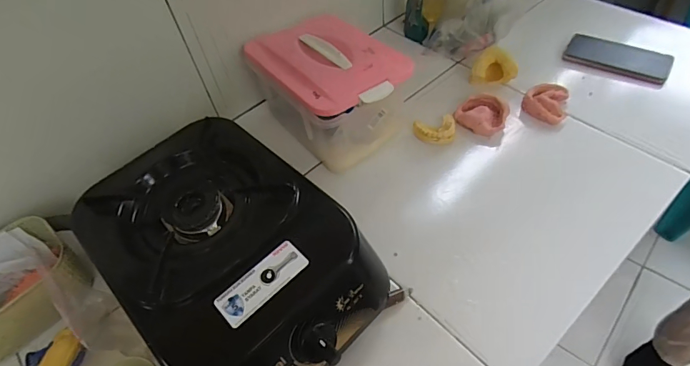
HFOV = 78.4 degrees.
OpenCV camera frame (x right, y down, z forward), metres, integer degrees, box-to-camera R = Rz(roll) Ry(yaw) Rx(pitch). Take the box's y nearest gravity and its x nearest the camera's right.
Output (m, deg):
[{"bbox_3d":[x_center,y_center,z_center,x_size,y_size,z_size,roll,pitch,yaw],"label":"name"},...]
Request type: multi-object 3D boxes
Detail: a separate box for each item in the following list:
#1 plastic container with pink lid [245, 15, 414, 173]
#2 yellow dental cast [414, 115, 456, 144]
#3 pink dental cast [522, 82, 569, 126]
[{"bbox_3d":[-0.021,-0.147,0.658,0.156,0.129,0.222,-31,57,-20],"label":"plastic container with pink lid"},{"bbox_3d":[0.142,-0.084,0.667,0.061,0.028,0.054,-3,52,1],"label":"yellow dental cast"},{"bbox_3d":[0.318,-0.128,0.670,0.064,0.026,0.066,16,54,15],"label":"pink dental cast"}]

